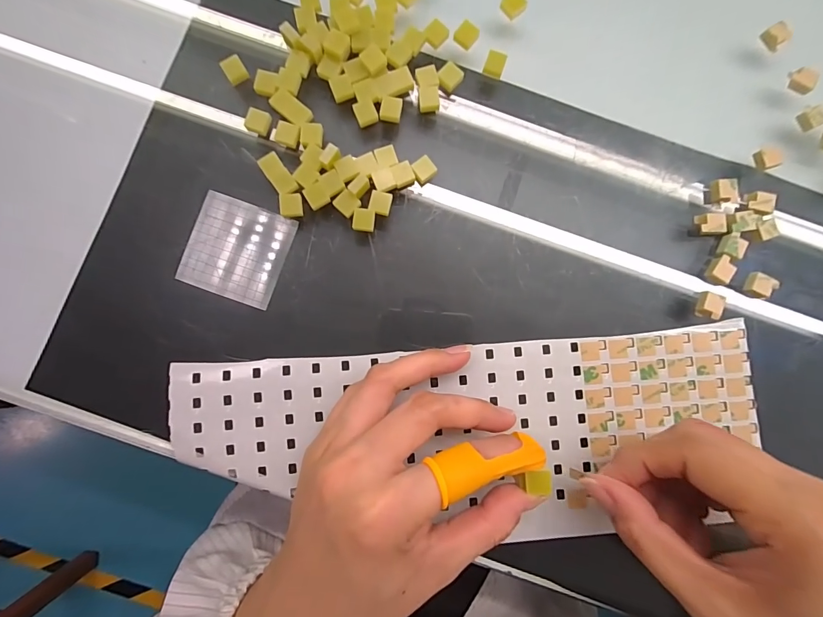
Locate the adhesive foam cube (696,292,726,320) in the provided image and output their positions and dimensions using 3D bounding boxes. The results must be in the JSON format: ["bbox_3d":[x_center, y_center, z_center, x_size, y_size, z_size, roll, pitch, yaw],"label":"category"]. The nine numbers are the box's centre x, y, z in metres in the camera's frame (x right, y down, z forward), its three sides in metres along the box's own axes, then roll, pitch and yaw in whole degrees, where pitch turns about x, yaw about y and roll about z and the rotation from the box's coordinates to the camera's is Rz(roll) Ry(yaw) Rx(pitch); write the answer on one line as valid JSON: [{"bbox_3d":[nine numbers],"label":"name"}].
[{"bbox_3d":[0.152,-0.002,0.198,0.011,0.007,0.013,9,86,-1],"label":"adhesive foam cube"}]

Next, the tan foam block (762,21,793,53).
[{"bbox_3d":[0.195,-0.145,0.207,0.009,0.008,0.012,-39,88,-4],"label":"tan foam block"}]

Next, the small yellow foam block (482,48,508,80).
[{"bbox_3d":[0.044,-0.127,0.203,0.010,0.005,0.011,19,86,0],"label":"small yellow foam block"}]

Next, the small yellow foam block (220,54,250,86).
[{"bbox_3d":[-0.091,-0.122,0.200,0.011,0.006,0.012,-31,88,-3],"label":"small yellow foam block"}]

